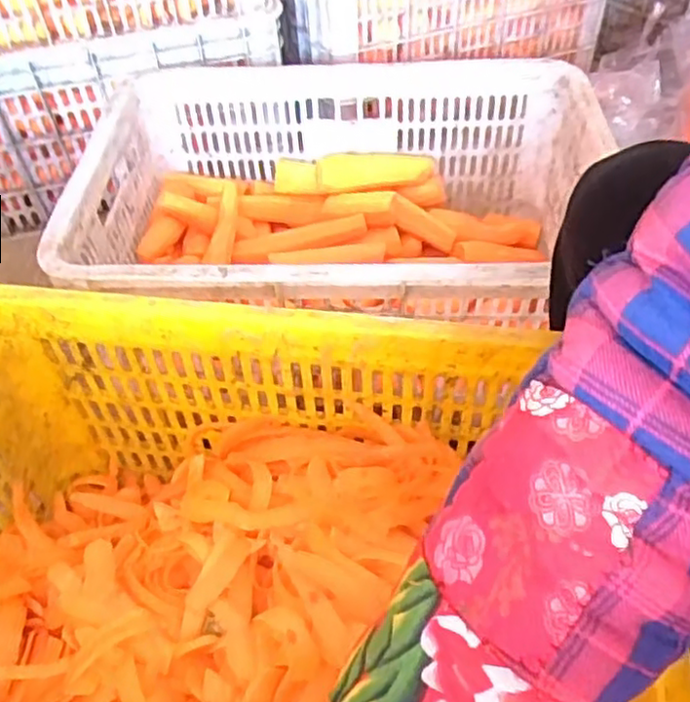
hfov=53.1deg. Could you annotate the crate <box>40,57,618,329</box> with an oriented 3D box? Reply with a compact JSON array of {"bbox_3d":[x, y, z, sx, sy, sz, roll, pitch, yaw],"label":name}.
[{"bbox_3d":[0.008,-0.137,0.755,0.509,0.202,0.355,-2,48,2],"label":"crate"}]

